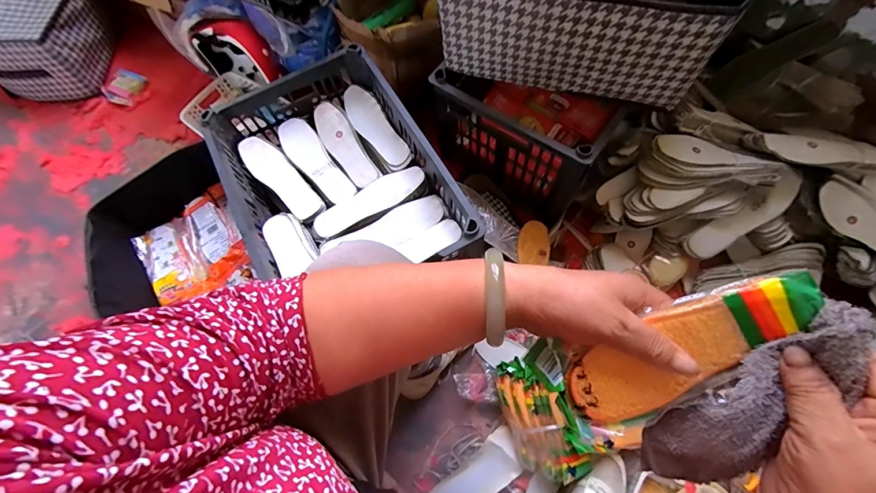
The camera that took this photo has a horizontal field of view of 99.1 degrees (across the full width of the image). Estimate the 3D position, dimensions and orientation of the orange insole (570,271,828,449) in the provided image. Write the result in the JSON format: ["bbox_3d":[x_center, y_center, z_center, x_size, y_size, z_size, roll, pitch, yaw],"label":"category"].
[{"bbox_3d":[0.164,0.072,0.252,0.160,0.015,0.061,-44,72,19],"label":"orange insole"}]

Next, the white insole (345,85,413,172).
[{"bbox_3d":[-0.128,-0.243,0.758,0.061,0.018,0.217,-30,72,-8],"label":"white insole"}]

